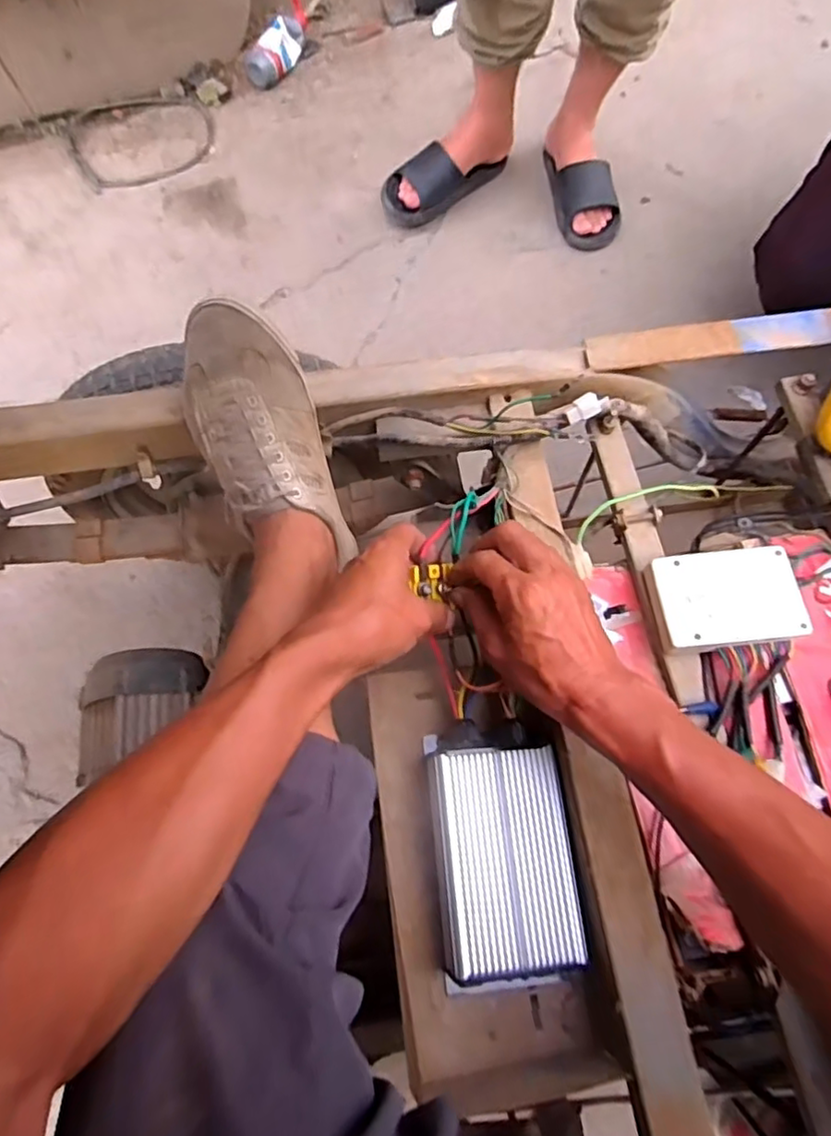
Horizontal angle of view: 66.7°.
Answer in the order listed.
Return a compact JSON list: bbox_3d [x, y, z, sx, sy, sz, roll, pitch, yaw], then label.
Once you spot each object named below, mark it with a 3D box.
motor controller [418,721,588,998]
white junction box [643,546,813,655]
[{"bbox_3d":[0.064,0.209,0.474,0.100,0.054,0.182,-6,73,-1],"label":"motor controller"},{"bbox_3d":[0.260,0.026,0.537,0.117,0.033,0.082,-6,73,-1],"label":"white junction box"}]

